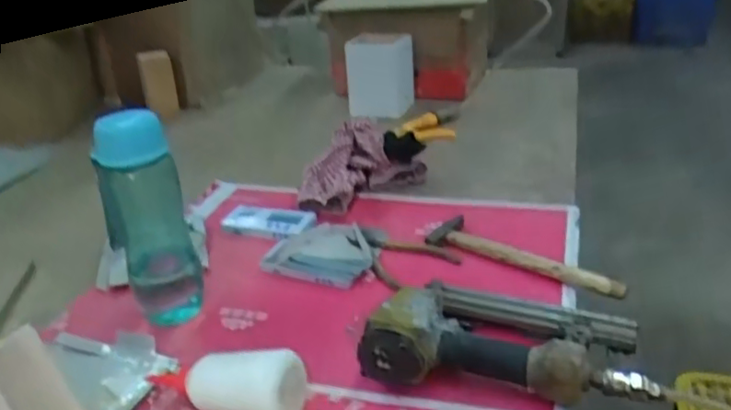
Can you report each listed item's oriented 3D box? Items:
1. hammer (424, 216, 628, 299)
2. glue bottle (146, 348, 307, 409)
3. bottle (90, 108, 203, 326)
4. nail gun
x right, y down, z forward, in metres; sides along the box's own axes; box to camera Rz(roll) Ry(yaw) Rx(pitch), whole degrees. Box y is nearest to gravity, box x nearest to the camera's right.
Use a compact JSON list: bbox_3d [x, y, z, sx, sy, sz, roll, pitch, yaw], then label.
[{"bbox_3d":[0.191,0.055,0.771,0.239,0.021,0.070,14,31,32],"label":"hammer"},{"bbox_3d":[-0.134,0.161,0.594,0.170,0.056,0.058,-6,22,26],"label":"glue bottle"},{"bbox_3d":[-0.232,0.014,0.697,0.084,0.232,0.078,-14,27,-20],"label":"bottle"},{"bbox_3d":[0.129,0.120,0.615,0.249,0.067,0.149,1,25,11],"label":"nail gun"}]

